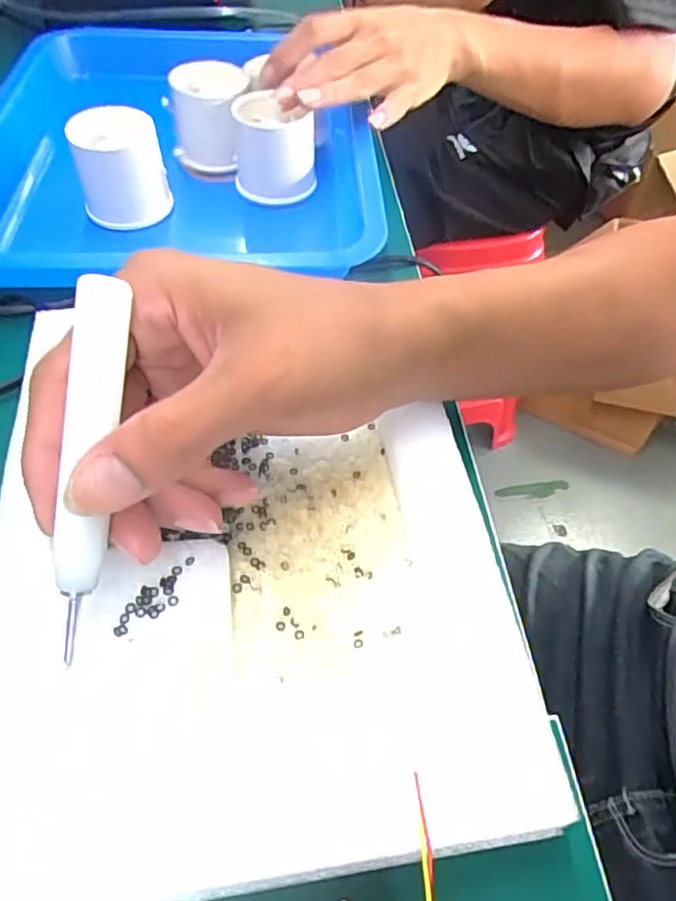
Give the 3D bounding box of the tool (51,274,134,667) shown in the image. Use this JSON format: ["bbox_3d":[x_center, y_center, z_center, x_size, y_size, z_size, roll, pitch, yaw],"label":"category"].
[{"bbox_3d":[-0.077,0.003,0.188,0.017,0.012,0.109,4,87,1],"label":"tool"}]

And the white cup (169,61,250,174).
[{"bbox_3d":[-0.085,-0.223,0.417,0.048,0.054,0.051,-8,54,-8],"label":"white cup"}]

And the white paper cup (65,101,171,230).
[{"bbox_3d":[-0.133,-0.173,0.379,0.051,0.052,0.046,-12,55,-11],"label":"white paper cup"}]

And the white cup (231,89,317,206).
[{"bbox_3d":[-0.041,-0.196,0.401,0.051,0.047,0.046,-4,53,-5],"label":"white cup"}]

